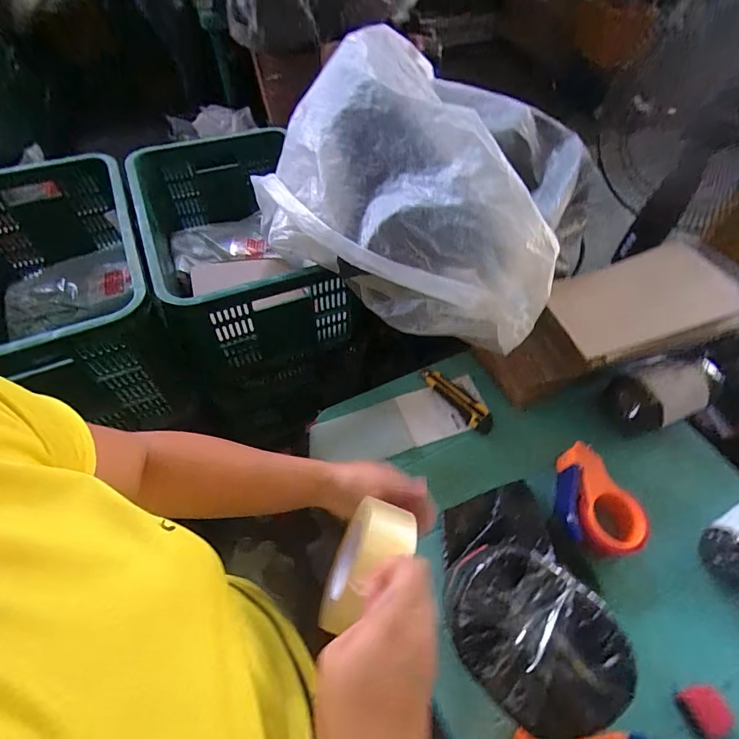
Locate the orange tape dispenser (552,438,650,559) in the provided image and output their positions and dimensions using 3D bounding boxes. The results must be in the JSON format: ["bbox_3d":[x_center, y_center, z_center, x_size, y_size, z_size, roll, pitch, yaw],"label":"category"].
[{"bbox_3d":[0.348,0.200,0.621,0.124,0.059,0.149,15,55,9],"label":"orange tape dispenser"}]

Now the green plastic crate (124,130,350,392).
[{"bbox_3d":[-0.292,-0.261,0.917,0.340,0.274,0.574,-16,56,-13],"label":"green plastic crate"}]

